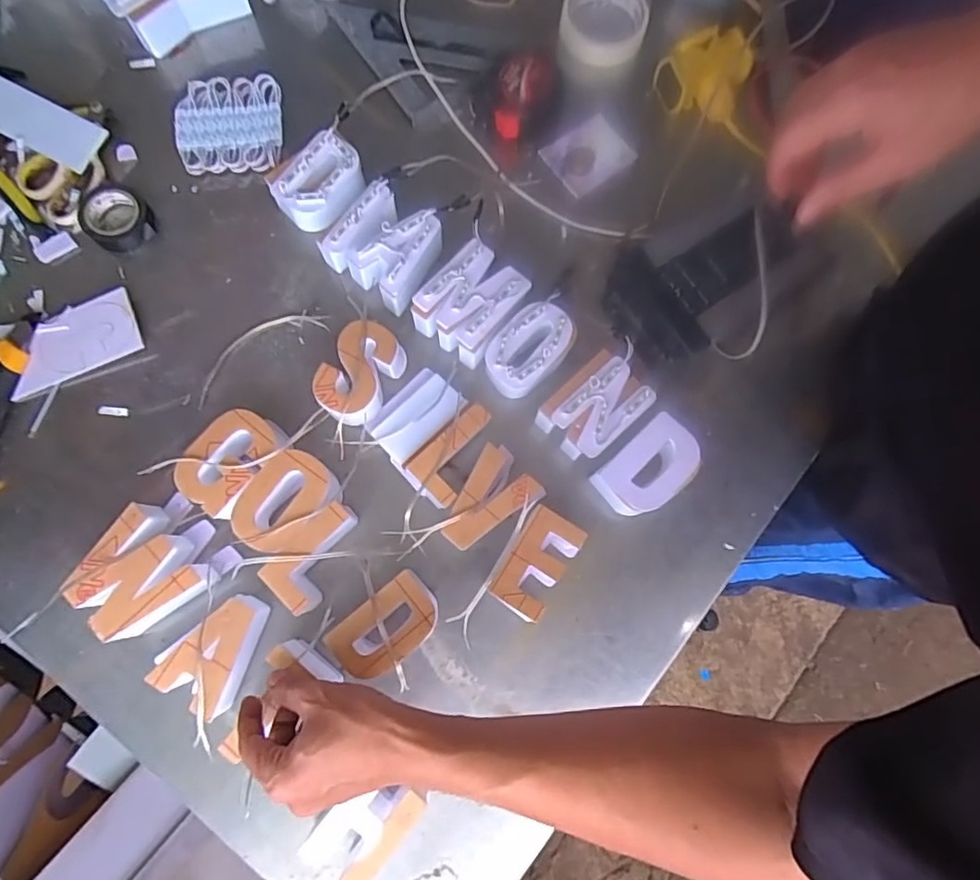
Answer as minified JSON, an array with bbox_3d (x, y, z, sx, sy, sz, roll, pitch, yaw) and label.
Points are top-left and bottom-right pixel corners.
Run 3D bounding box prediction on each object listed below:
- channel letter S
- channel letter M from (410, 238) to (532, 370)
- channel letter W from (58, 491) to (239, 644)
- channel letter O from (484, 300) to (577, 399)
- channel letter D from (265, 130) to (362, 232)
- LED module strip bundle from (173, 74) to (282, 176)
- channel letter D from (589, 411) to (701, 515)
[{"bbox_3d":[-0.112,-0.058,0.517,0.056,0.045,0.092,30,80,4],"label":"channel letter S"},{"bbox_3d":[-0.017,-0.122,0.536,0.075,0.053,0.089,35,80,5],"label":"channel letter M"},{"bbox_3d":[-0.276,0.105,0.478,0.103,0.048,0.089,-43,83,-8],"label":"channel letter W"},{"bbox_3d":[0.034,-0.078,0.531,0.055,0.055,0.087,44,79,6],"label":"channel letter O"},{"bbox_3d":[-0.155,-0.235,0.556,0.068,0.049,0.087,43,78,6],"label":"channel letter D"},{"bbox_3d":[-0.257,-0.312,0.582,0.101,0.016,0.101,-3,79,-2],"label":"LED module strip bundle"},{"bbox_3d":[0.135,0.026,0.512,0.086,0.049,0.055,-41,83,-11],"label":"channel letter D"}]

